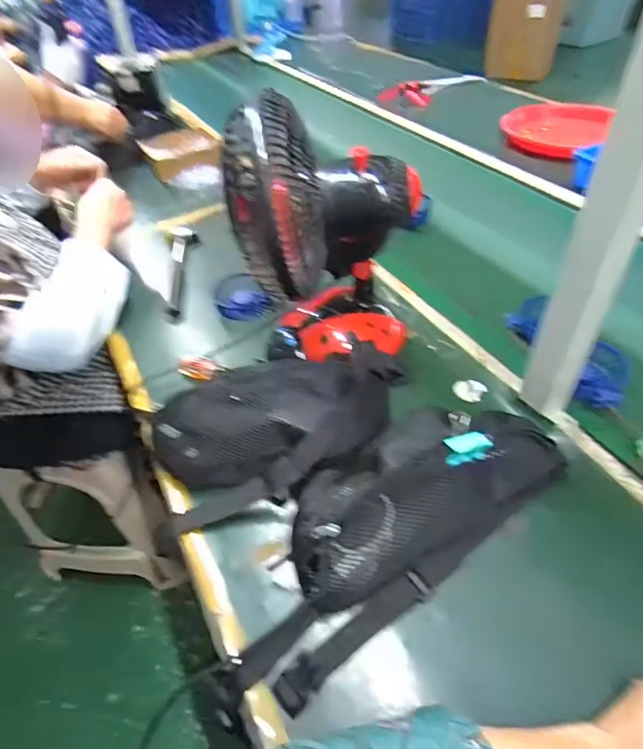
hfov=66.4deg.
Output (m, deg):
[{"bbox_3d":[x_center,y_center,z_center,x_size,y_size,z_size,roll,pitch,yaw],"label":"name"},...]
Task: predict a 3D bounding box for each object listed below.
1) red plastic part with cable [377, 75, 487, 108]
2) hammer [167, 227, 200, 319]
[{"bbox_3d":[0.314,-0.806,1.391,0.283,0.039,0.147,-11,49,3],"label":"red plastic part with cable"},{"bbox_3d":[-0.238,-0.184,0.844,0.049,0.034,0.232,-10,46,-4],"label":"hammer"}]

